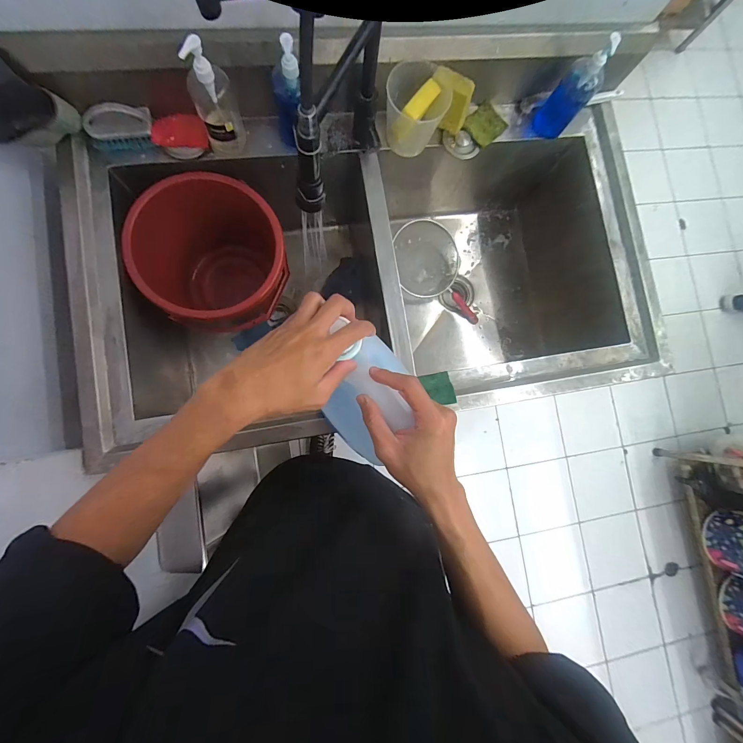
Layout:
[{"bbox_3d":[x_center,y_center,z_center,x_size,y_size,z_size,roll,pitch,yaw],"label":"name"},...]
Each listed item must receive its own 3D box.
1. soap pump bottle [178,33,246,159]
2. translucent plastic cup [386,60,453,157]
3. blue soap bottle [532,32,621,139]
[{"bbox_3d":[-0.275,-0.473,0.609,0.070,0.205,0.058,-19,87,-8],"label":"soap pump bottle"},{"bbox_3d":[0.087,-0.522,0.701,0.118,0.106,0.107,-20,87,-9],"label":"translucent plastic cup"},{"bbox_3d":[0.413,-0.571,0.707,0.074,0.191,0.041,27,82,-4],"label":"blue soap bottle"}]

